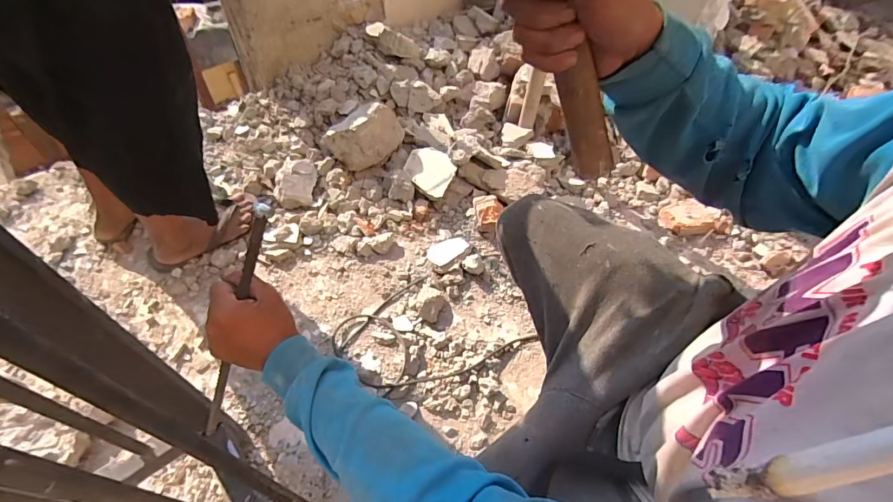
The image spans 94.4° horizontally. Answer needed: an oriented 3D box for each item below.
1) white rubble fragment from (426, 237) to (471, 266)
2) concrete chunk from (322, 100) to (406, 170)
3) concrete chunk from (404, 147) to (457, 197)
[{"bbox_3d":[0.001,0.000,0.980,0.100,0.035,0.069,-35,62,-26],"label":"white rubble fragment"},{"bbox_3d":[-0.209,-0.299,1.074,0.205,0.126,0.080,-21,57,-19],"label":"concrete chunk"},{"bbox_3d":[-0.044,-0.212,1.076,0.126,0.030,0.134,2,53,-3],"label":"concrete chunk"}]

